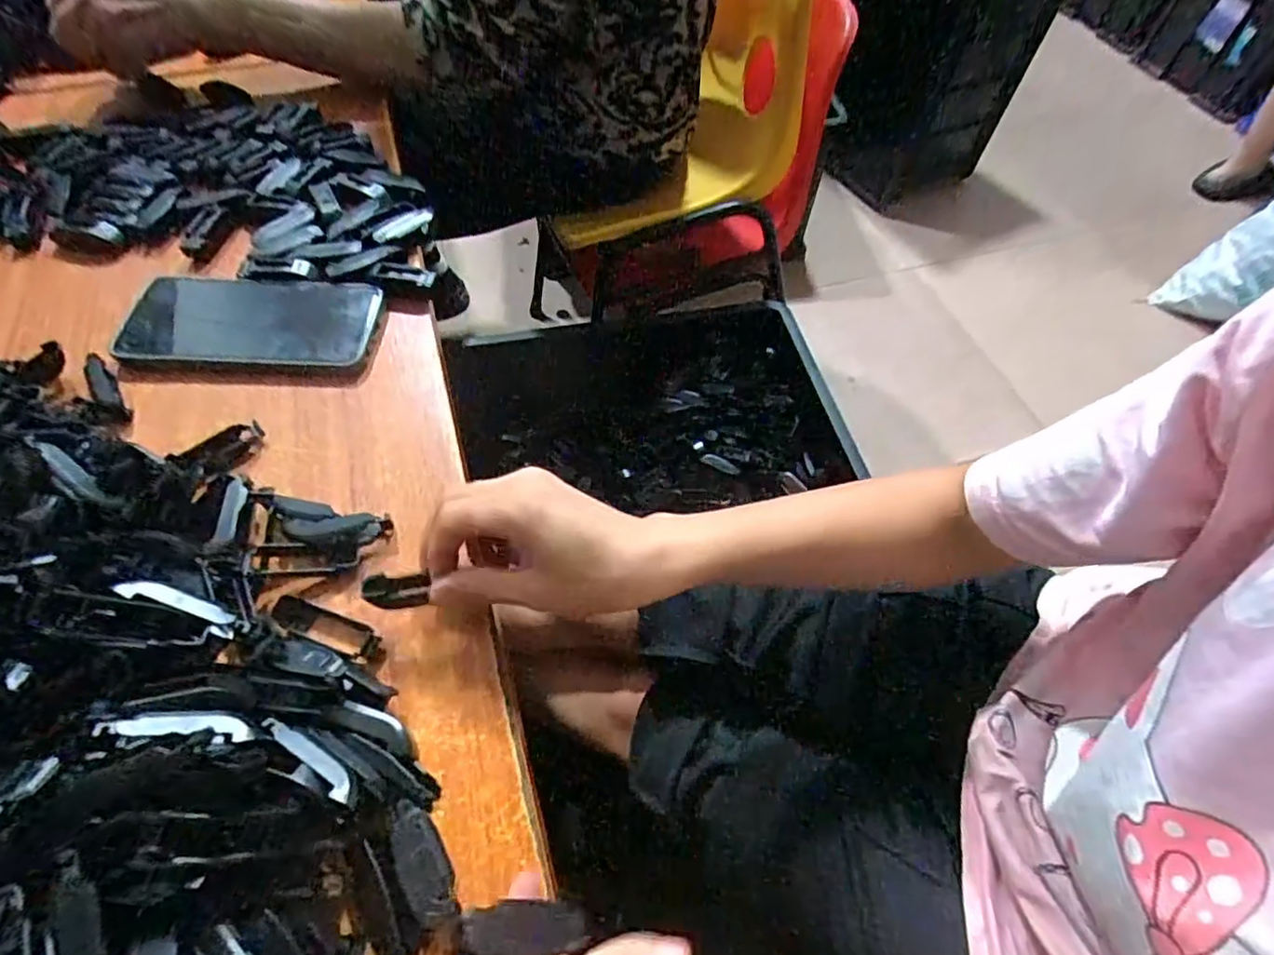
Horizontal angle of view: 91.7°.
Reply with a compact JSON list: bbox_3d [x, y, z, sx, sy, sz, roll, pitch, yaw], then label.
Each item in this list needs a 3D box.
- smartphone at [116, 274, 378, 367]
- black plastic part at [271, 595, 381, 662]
[{"bbox_3d":[-0.259,-0.108,0.420,0.158,0.011,0.071,3,57,0],"label":"smartphone"},{"bbox_3d":[-0.159,0.076,0.315,0.057,0.012,0.016,19,58,10],"label":"black plastic part"}]

